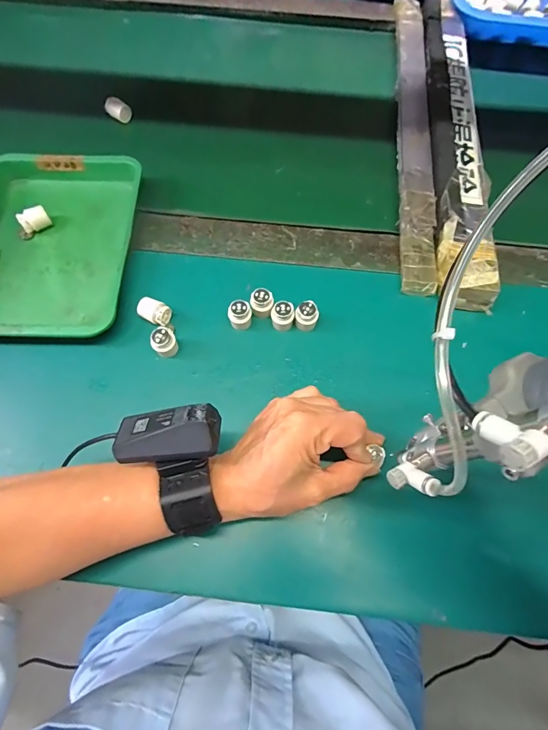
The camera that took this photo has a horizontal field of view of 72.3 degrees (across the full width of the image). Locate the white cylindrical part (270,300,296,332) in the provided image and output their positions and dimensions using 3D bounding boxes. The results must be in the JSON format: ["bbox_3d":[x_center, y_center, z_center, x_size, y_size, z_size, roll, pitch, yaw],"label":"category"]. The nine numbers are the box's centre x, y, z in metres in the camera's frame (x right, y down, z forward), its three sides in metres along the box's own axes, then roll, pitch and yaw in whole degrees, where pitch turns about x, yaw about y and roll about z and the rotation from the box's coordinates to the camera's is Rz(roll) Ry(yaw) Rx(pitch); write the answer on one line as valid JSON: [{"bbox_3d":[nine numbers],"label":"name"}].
[{"bbox_3d":[0.008,-0.045,0.352,0.021,0.026,0.018,-1,68,-2],"label":"white cylindrical part"}]

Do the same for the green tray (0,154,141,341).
[{"bbox_3d":[-0.226,-0.122,0.380,0.163,0.032,0.217,1,68,0],"label":"green tray"}]

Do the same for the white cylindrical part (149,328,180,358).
[{"bbox_3d":[-0.099,-0.020,0.340,0.021,0.027,0.017,-35,72,-14],"label":"white cylindrical part"}]

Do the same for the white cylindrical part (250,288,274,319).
[{"bbox_3d":[-0.011,-0.058,0.356,0.021,0.026,0.019,6,68,1],"label":"white cylindrical part"}]

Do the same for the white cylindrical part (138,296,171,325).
[{"bbox_3d":[-0.113,-0.051,0.354,0.029,0.016,0.019,24,69,8],"label":"white cylindrical part"}]

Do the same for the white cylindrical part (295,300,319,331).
[{"bbox_3d":[0.030,-0.045,0.352,0.021,0.026,0.019,-8,68,-4],"label":"white cylindrical part"}]

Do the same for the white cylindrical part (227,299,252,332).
[{"bbox_3d":[-0.032,-0.046,0.351,0.021,0.026,0.018,-11,68,-5],"label":"white cylindrical part"}]

